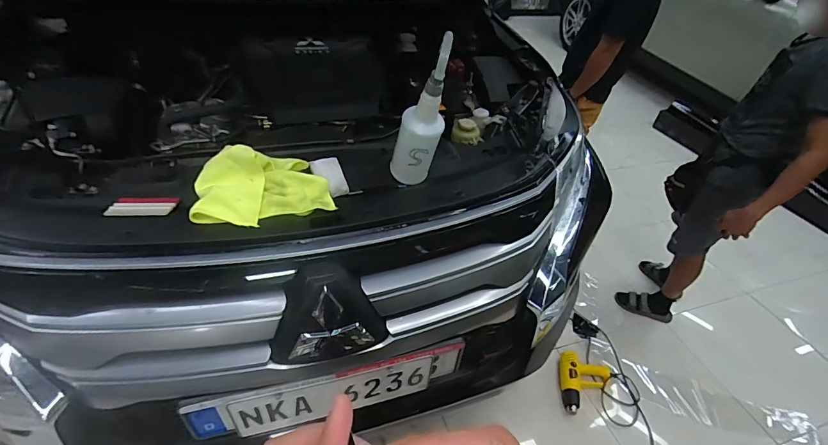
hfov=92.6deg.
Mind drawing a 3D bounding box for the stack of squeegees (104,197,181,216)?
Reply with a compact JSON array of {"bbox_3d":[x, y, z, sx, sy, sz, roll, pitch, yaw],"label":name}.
[{"bbox_3d":[-0.491,-0.029,0.718,0.105,0.008,0.049,-2,41,-10],"label":"stack of squeegees"}]

